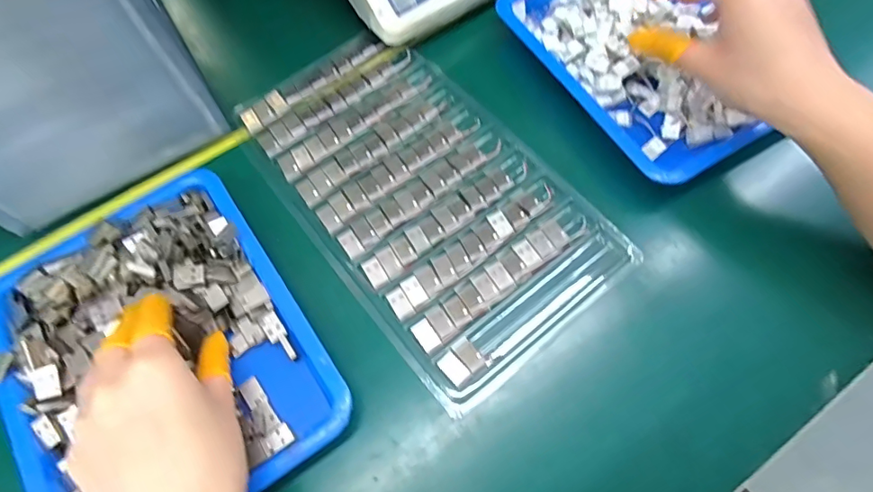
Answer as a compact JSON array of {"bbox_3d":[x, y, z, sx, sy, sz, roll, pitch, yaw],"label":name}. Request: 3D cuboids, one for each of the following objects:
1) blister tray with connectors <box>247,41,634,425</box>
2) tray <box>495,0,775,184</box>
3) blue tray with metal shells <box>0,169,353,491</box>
[{"bbox_3d":[-0.015,-0.046,0.366,0.162,0.008,0.284,-37,71,-11],"label":"blister tray with connectors"},{"bbox_3d":[0.169,-0.160,0.397,0.170,0.025,0.219,-29,69,-8],"label":"tray"},{"bbox_3d":[-0.172,0.066,0.315,0.172,0.028,0.207,-34,70,-10],"label":"blue tray with metal shells"}]

